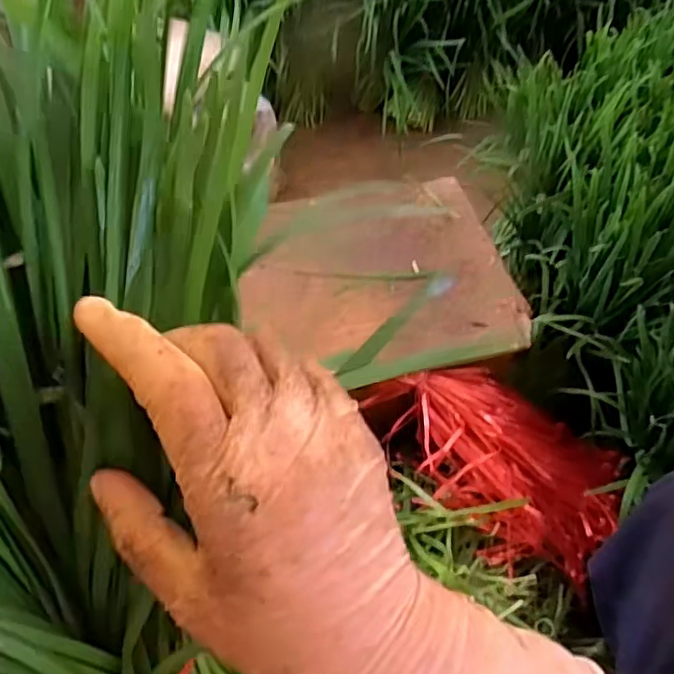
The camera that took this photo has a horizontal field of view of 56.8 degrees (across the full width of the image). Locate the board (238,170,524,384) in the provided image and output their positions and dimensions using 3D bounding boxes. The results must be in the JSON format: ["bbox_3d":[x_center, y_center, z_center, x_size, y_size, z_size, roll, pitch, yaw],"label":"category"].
[{"bbox_3d":[0.046,-0.087,0.796,0.330,0.020,0.315,-12,54,-12],"label":"board"}]

